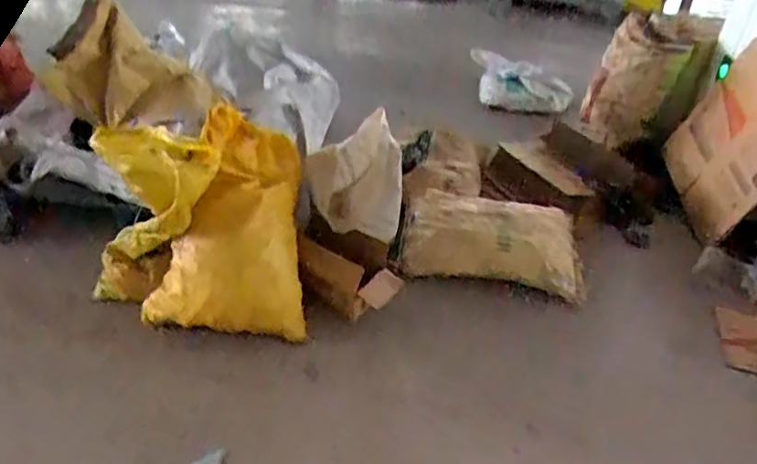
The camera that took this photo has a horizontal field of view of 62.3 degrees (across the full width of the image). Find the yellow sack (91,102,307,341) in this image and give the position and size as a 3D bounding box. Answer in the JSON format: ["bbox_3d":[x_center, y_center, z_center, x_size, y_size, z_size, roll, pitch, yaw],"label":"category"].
[{"bbox_3d":[-0.527,-0.031,1.837,0.616,0.564,0.380,-1,35,-11],"label":"yellow sack"}]

